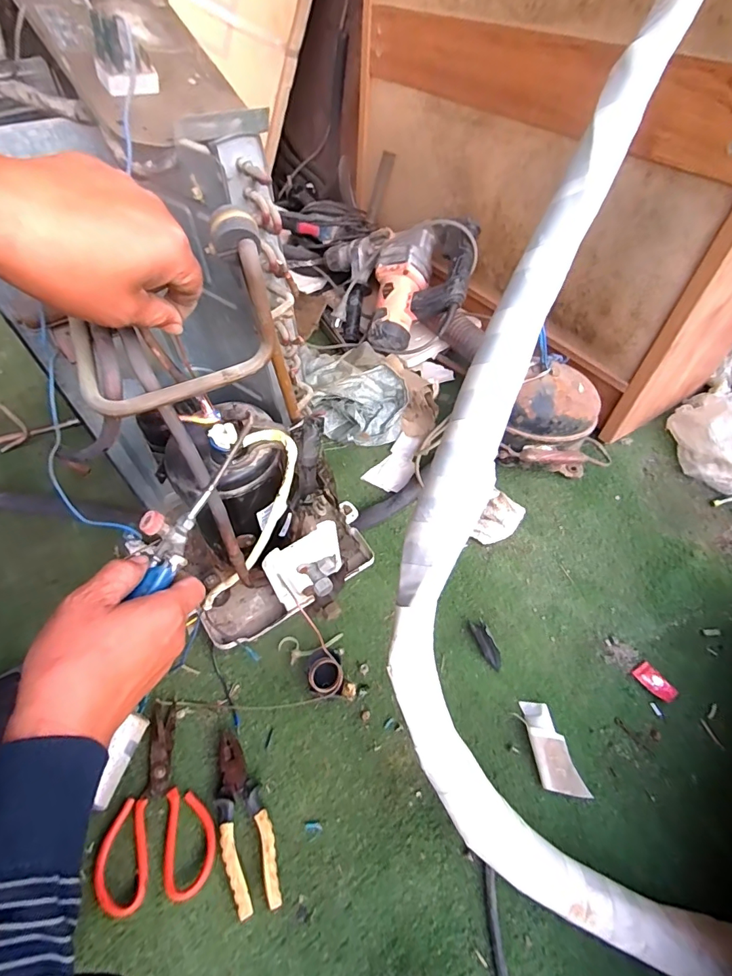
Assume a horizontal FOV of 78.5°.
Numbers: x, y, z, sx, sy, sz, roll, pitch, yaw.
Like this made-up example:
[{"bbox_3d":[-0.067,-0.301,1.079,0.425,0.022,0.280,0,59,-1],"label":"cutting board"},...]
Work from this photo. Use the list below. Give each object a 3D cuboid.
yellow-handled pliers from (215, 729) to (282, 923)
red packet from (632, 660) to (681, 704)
[{"bbox_3d":[-0.137,0.361,0.493,0.051,0.023,0.170,-20,54,-17],"label":"yellow-handled pliers"},{"bbox_3d":[0.381,0.257,0.589,0.033,0.008,0.051,-28,56,-22],"label":"red packet"}]

